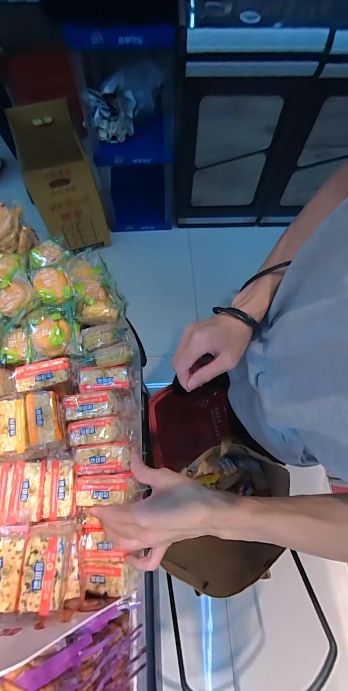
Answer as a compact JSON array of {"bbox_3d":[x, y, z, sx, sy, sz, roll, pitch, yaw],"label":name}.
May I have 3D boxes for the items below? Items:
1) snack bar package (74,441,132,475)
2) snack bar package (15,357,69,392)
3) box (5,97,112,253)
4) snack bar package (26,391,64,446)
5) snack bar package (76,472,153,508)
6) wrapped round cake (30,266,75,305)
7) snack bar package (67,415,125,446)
[{"bbox_3d":[-0.096,0.150,0.390,0.075,0.021,0.038,-6,69,-3],"label":"snack bar package"},{"bbox_3d":[-0.185,0.039,0.413,0.069,0.013,0.036,-17,70,-8],"label":"snack bar package"},{"bbox_3d":[-0.564,-0.817,1.463,0.288,0.507,0.474,-21,71,-9],"label":"box"},{"bbox_3d":[-0.179,0.099,0.403,0.042,0.015,0.067,-12,70,-6],"label":"snack bar package"},{"bbox_3d":[-0.084,0.184,0.378,0.089,0.016,0.036,-5,69,-3],"label":"snack bar package"},{"bbox_3d":[-0.179,-0.089,0.431,0.049,0.024,0.055,-28,72,-11],"label":"wrapped round cake"},{"bbox_3d":[-0.112,0.121,0.413,0.080,0.029,0.034,-6,69,-4],"label":"snack bar package"}]

